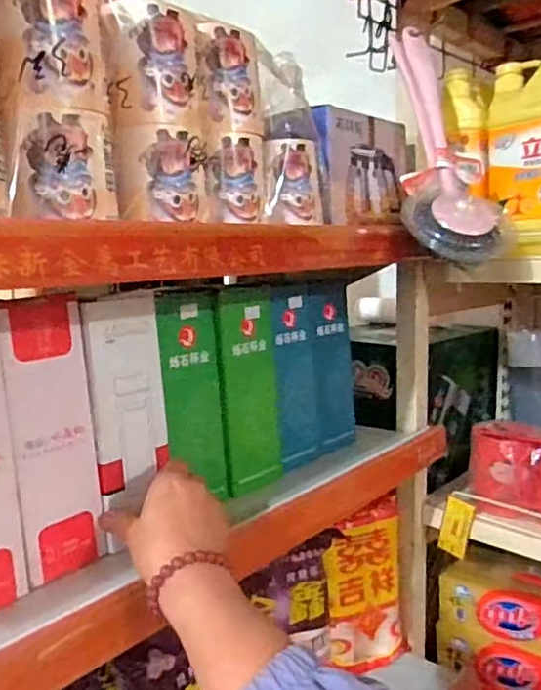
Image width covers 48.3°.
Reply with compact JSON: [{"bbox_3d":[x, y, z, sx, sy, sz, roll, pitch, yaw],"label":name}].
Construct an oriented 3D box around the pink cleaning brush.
[{"bbox_3d":[0.179,-0.214,0.665,0.095,0.278,0.068,-3,-20,-9],"label":"pink cleaning brush"}]

